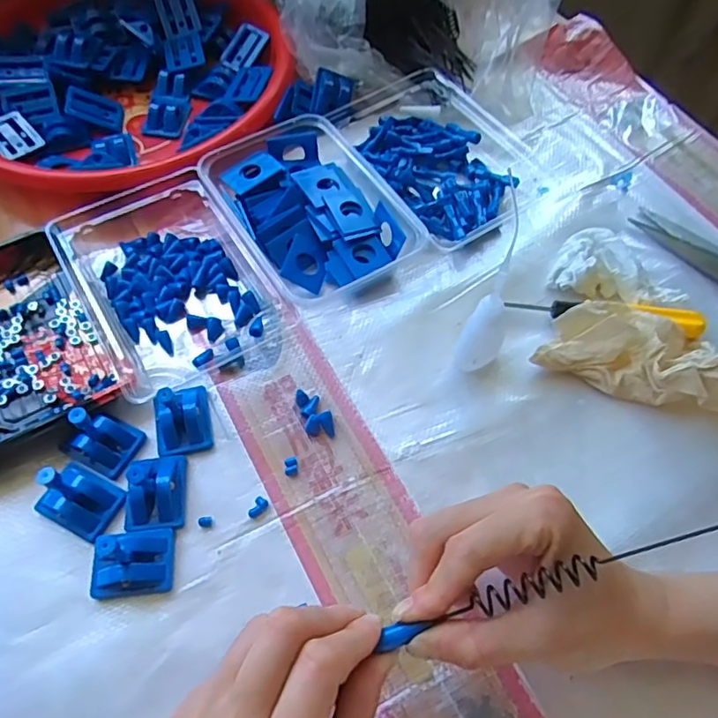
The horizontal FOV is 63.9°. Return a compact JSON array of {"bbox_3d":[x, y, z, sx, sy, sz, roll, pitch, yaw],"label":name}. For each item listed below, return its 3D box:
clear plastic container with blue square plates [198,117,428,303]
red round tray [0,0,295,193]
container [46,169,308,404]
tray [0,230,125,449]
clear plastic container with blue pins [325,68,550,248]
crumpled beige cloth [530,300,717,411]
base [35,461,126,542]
[{"bbox_3d":[-0.039,-0.116,0.441,0.111,0.036,0.156,-29,64,-15],"label":"clear plastic container with blue square plates"},{"bbox_3d":[-0.213,-0.269,0.522,0.287,0.042,0.301,0,60,0],"label":"red round tray"},{"bbox_3d":[-0.137,-0.062,0.415,0.119,0.031,0.184,-29,64,-16],"label":"container"},{"bbox_3d":[-0.233,-0.015,0.389,0.099,0.025,0.160,-29,64,-16],"label":"tray"},{"bbox_3d":[0.070,-0.179,0.480,0.124,0.034,0.179,-28,64,-15],"label":"clear plastic container with blue pins"},{"bbox_3d":[0.188,-0.009,0.369,0.129,0.049,0.063,19,62,11],"label":"crumpled beige cloth"},{"bbox_3d":[-0.166,0.075,0.329,0.043,0.044,0.035,24,63,13],"label":"base"}]

